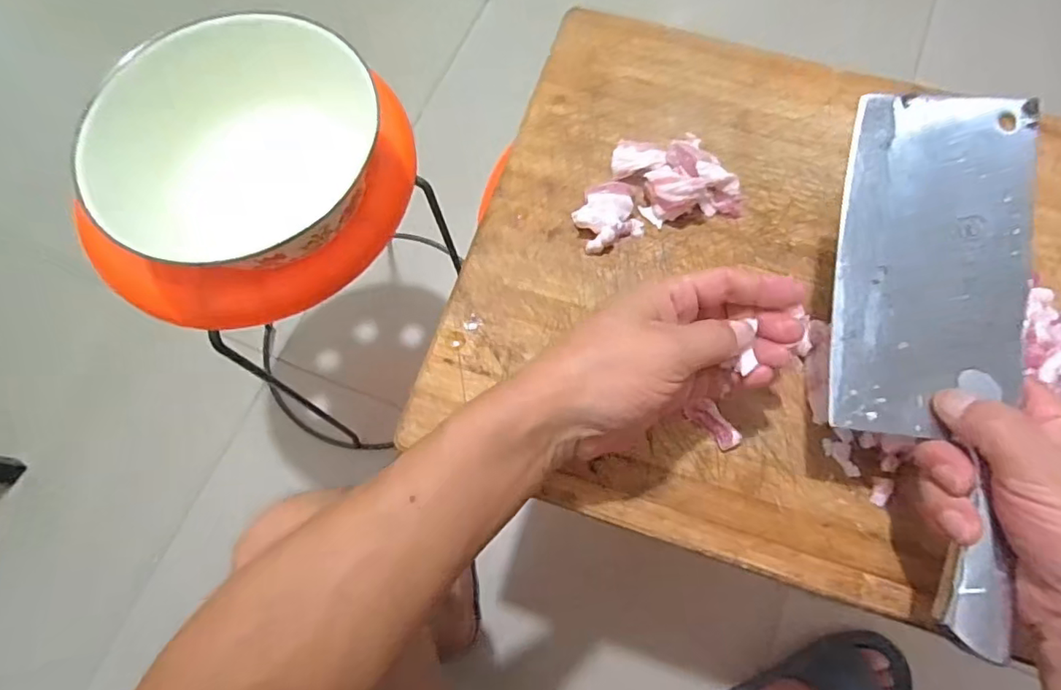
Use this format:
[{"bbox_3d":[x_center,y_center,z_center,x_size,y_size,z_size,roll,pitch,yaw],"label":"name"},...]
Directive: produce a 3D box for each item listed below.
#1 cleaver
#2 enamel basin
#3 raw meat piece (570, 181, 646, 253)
[{"bbox_3d":[0.208,0.005,0.293,0.094,0.017,0.276,2,84,2],"label":"cleaver"},{"bbox_3d":[-0.208,-0.140,0.406,0.165,0.067,0.194,32,75,11],"label":"enamel basin"},{"bbox_3d":[0.057,-0.094,0.404,0.055,0.014,0.044,-23,73,-6],"label":"raw meat piece"}]

